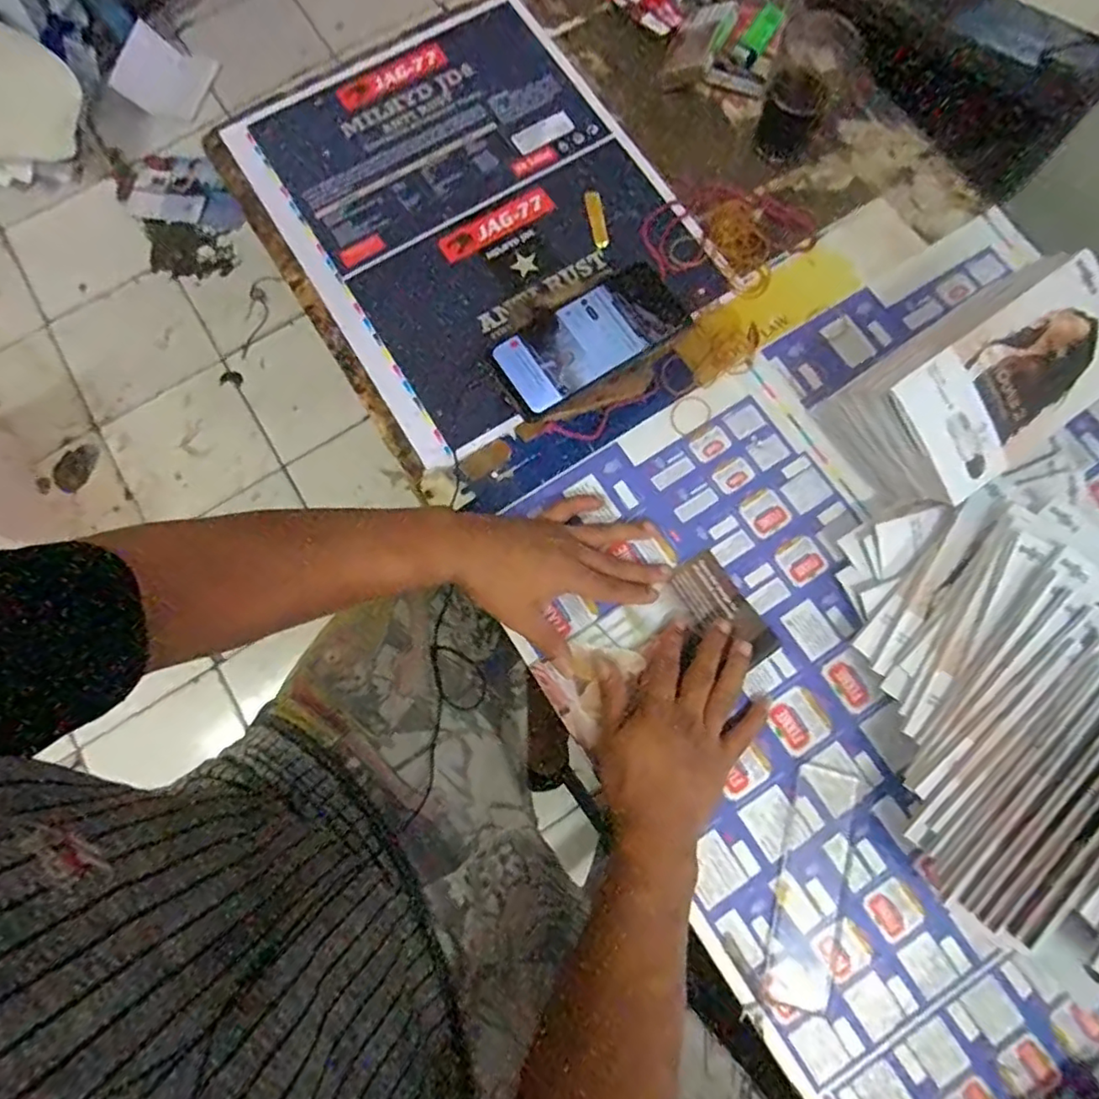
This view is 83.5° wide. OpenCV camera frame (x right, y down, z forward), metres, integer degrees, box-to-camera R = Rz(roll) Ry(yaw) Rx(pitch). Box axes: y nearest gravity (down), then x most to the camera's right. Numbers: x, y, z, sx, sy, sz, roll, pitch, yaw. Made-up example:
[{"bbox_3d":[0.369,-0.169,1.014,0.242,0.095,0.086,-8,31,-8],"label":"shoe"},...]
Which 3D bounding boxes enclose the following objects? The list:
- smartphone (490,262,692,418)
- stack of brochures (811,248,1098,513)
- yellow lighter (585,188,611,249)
[{"bbox_3d":[0.032,-0.174,0.500,0.158,0.013,0.075,-32,79,-6],"label":"smartphone"},{"bbox_3d":[0.324,-0.119,0.478,0.187,0.115,0.114,-35,79,-7],"label":"stack of brochures"},{"bbox_3d":[0.045,-0.312,0.579,0.015,0.005,0.063,-10,78,-1],"label":"yellow lighter"}]

